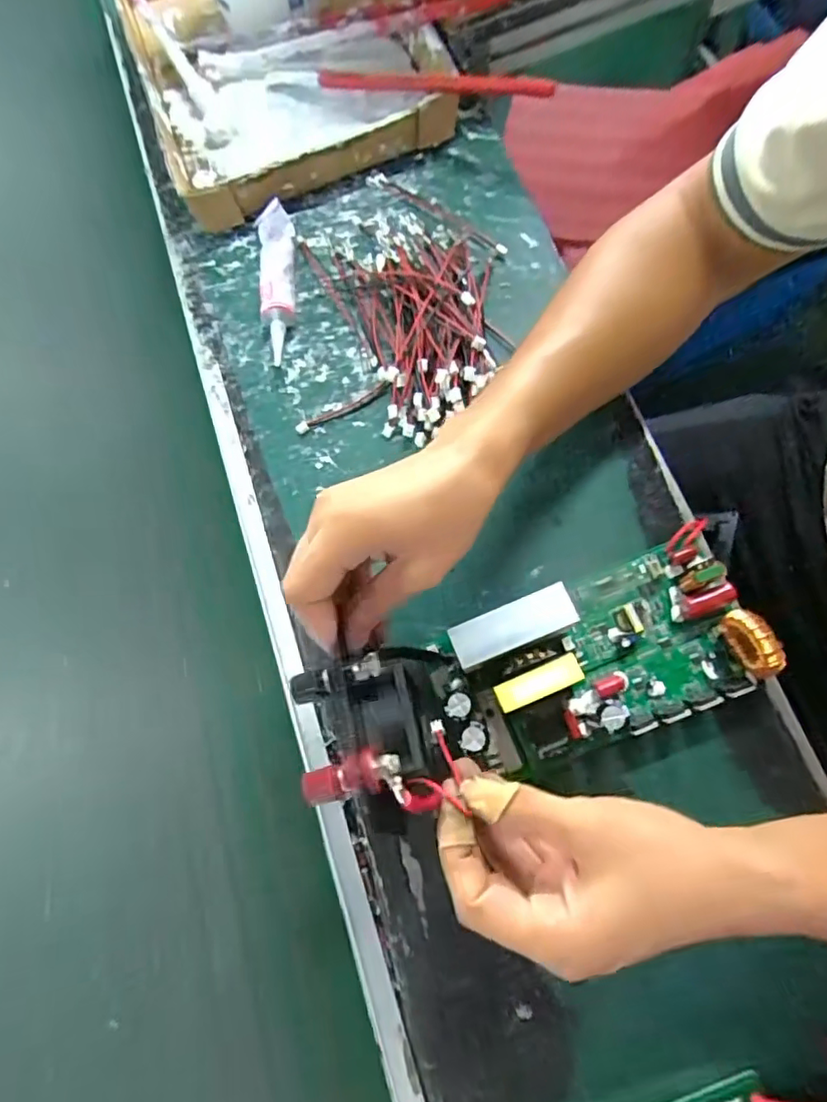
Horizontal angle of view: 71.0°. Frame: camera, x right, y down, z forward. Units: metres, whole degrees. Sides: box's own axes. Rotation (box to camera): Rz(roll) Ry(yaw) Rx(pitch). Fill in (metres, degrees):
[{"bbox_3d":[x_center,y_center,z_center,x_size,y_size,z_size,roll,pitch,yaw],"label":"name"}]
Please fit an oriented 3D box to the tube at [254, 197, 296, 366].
[{"bbox_3d":[-0.105,-0.210,0.442,0.030,0.034,0.120,-8,74,5],"label":"tube"}]

